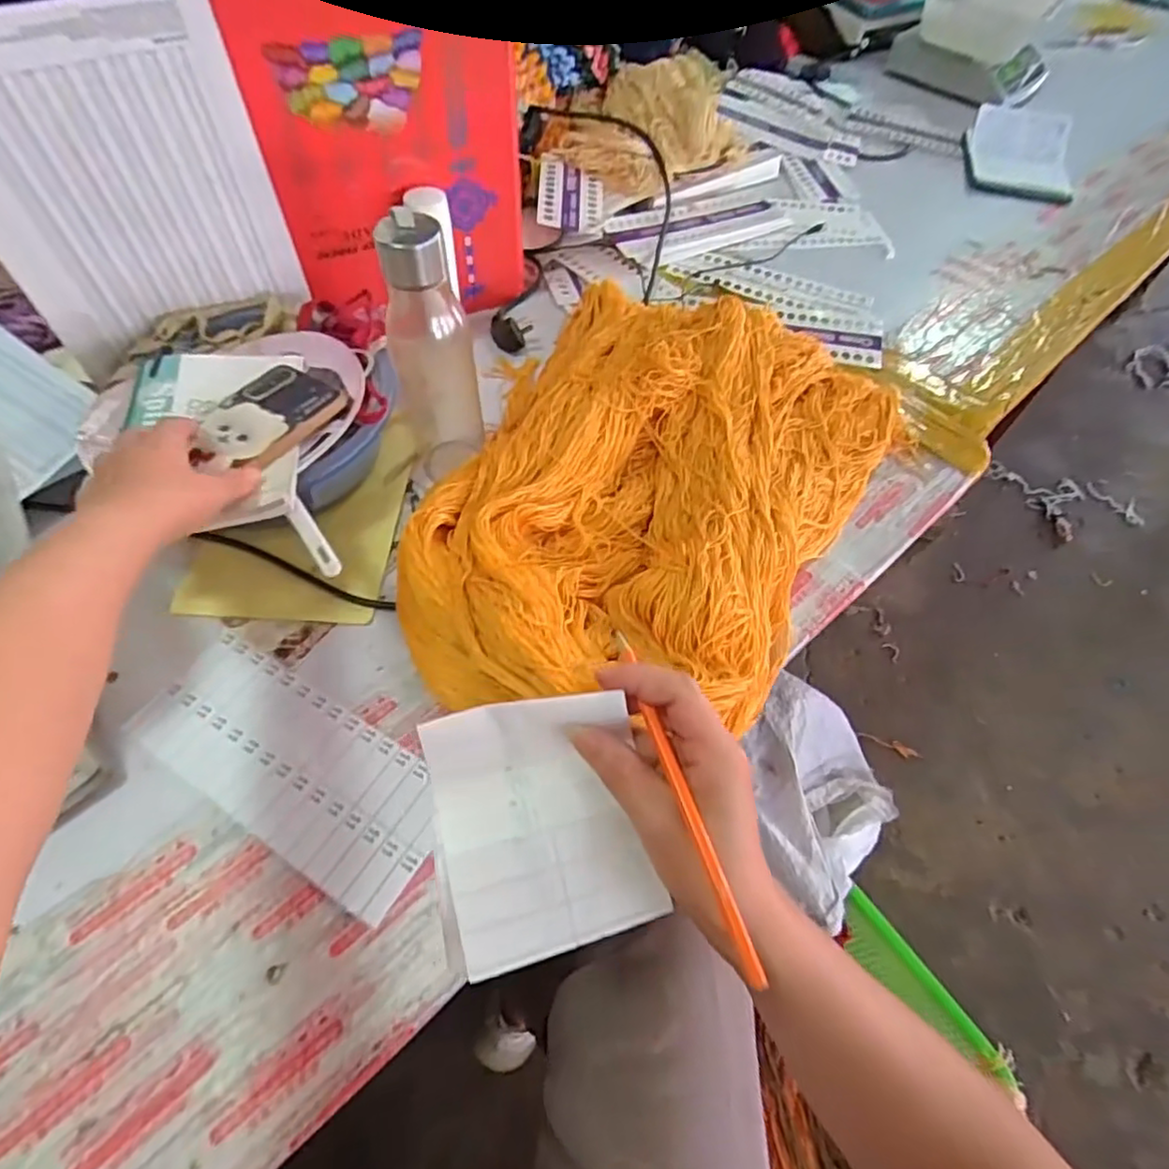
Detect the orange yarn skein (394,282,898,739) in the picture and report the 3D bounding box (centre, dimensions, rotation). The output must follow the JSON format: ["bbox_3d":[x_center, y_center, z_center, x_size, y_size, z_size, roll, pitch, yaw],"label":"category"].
[{"bbox_3d":[0.053,-0.098,0.564,0.347,0.079,0.493,30,62,14],"label":"orange yarn skein"}]

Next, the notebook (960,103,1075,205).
[{"bbox_3d":[0.660,-0.655,0.960,0.149,0.045,0.200,14,59,5],"label":"notebook"}]

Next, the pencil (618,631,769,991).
[{"bbox_3d":[0.044,0.093,0.294,0.007,0.005,0.157,-15,62,-12],"label":"pencil"}]

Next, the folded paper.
[{"bbox_3d":[-0.020,0.116,0.306,0.096,0.016,0.119,-13,81,-8],"label":"folded paper"}]

